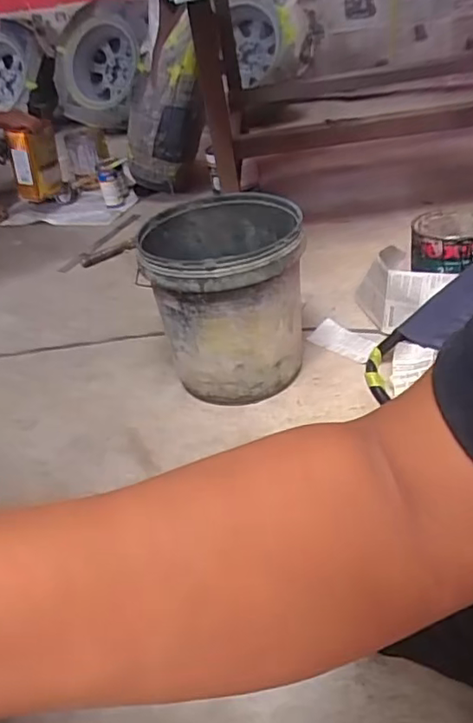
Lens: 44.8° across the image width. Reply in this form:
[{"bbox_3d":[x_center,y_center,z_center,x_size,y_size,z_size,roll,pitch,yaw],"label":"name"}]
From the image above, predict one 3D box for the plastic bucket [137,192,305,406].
[{"bbox_3d":[-0.017,-0.123,1.150,0.277,0.329,0.331,-7,36,2],"label":"plastic bucket"}]

